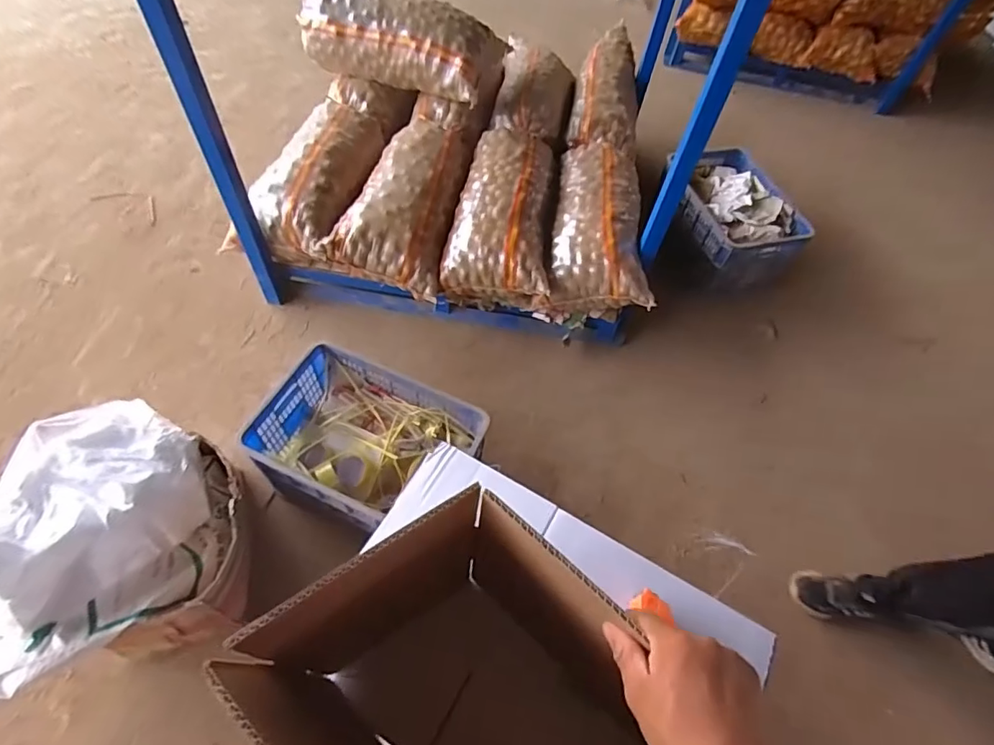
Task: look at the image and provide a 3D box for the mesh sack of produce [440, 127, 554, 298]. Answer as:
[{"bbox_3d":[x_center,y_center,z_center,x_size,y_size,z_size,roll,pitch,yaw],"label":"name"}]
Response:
[{"bbox_3d":[0.021,-0.551,1.730,0.314,0.185,0.638,8,57,-1],"label":"mesh sack of produce"}]

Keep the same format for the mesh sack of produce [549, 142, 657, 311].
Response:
[{"bbox_3d":[0.341,-0.493,1.713,0.295,0.182,0.622,8,57,0],"label":"mesh sack of produce"}]

